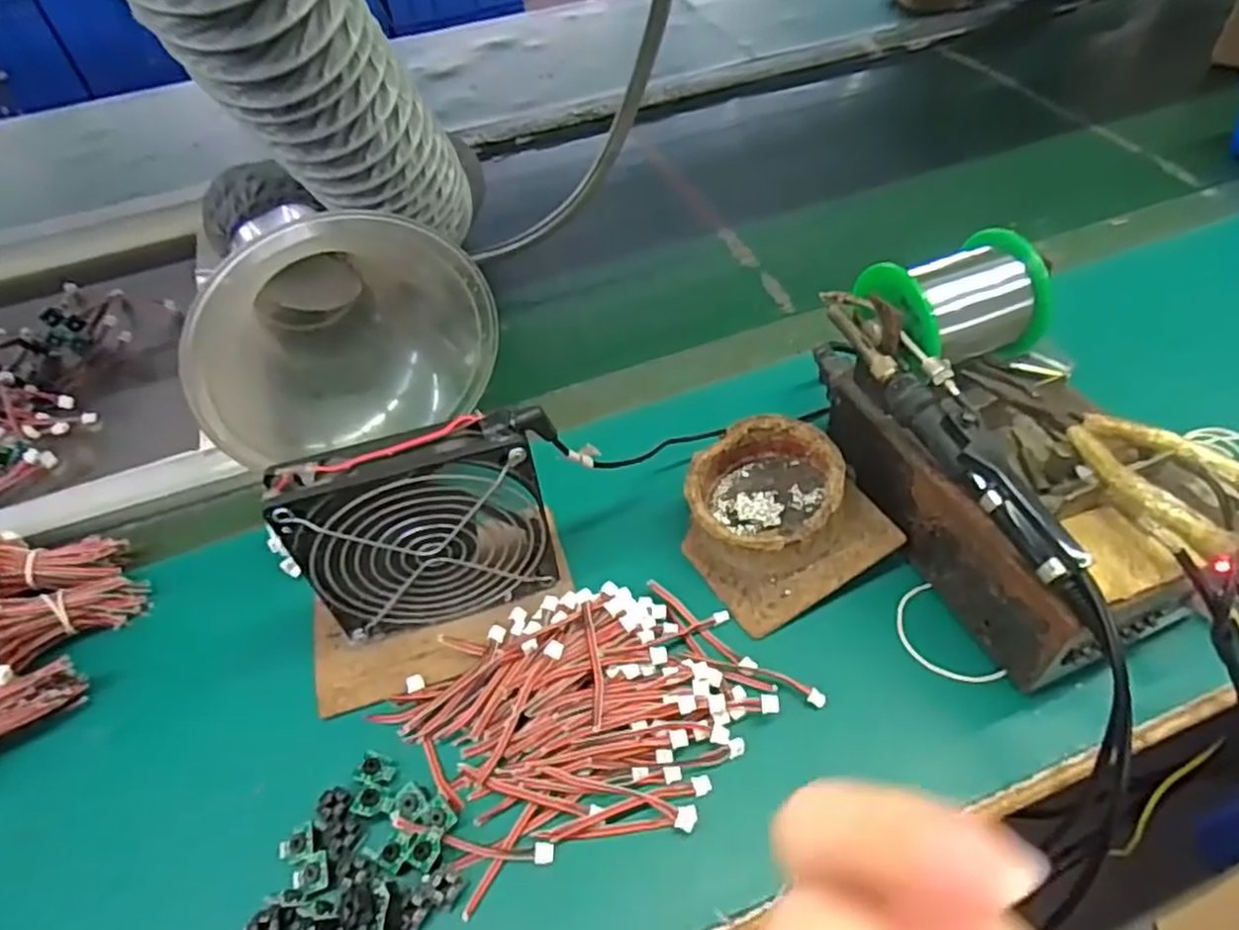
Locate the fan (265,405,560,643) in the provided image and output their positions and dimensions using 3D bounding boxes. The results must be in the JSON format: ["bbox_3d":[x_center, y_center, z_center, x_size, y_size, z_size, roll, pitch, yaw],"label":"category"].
[{"bbox_3d":[-0.092,0.035,0.370,0.124,0.120,0.031,-12,50,-5],"label":"fan"}]

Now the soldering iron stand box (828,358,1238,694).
[{"bbox_3d":[0.203,0.002,0.385,0.117,0.092,0.194,-25,52,-15],"label":"soldering iron stand box"}]

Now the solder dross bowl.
[{"bbox_3d":[0.079,0.015,0.410,0.079,0.048,0.082,-3,49,3],"label":"solder dross bowl"}]

